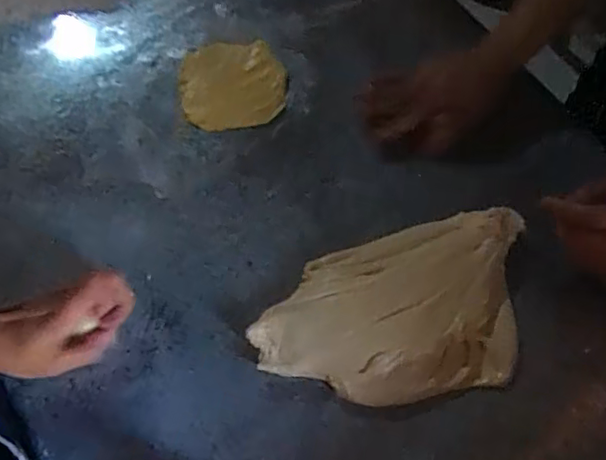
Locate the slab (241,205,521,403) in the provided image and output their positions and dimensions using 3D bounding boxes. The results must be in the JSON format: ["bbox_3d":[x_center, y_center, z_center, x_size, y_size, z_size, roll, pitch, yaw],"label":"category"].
[{"bbox_3d":[0.083,0.076,0.546,0.261,0.039,0.157,-16,65,-8],"label":"slab"}]

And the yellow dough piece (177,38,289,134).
[{"bbox_3d":[-0.076,-0.160,0.665,0.109,0.008,0.112,-7,64,-4],"label":"yellow dough piece"}]

